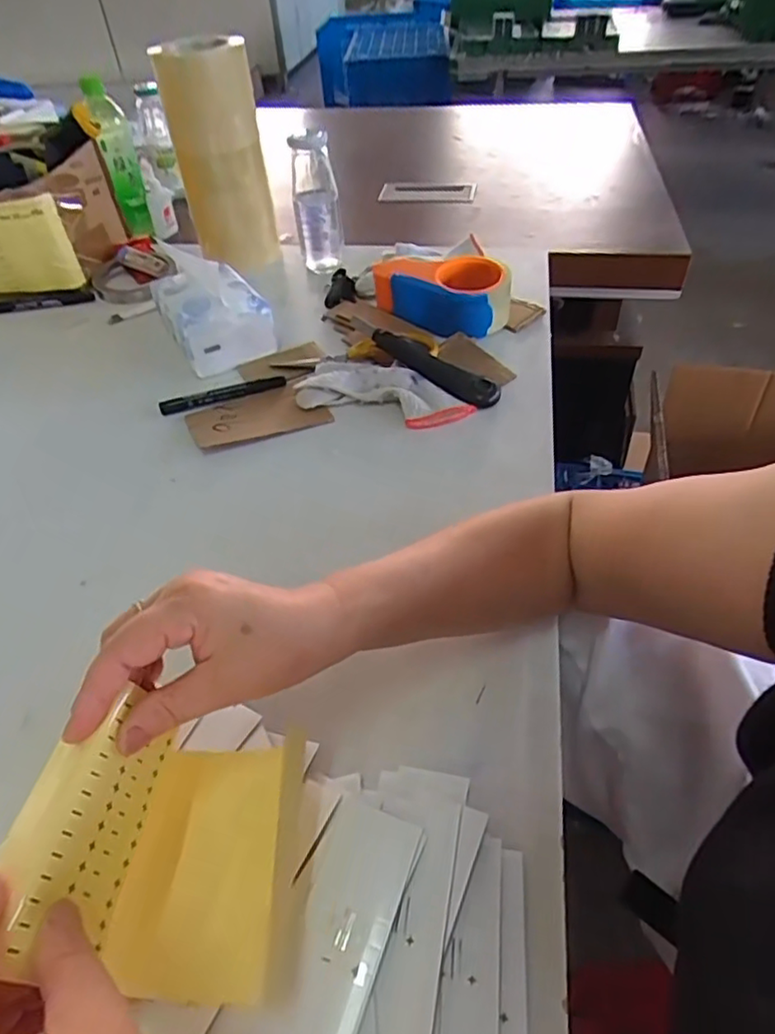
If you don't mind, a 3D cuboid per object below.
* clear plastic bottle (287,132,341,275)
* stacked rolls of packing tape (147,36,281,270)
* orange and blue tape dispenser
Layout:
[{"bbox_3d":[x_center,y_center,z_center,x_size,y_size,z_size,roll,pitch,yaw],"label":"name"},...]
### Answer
[{"bbox_3d":[-0.094,-0.414,0.832,0.058,0.164,0.060,-7,46,-3],"label":"clear plastic bottle"},{"bbox_3d":[-0.217,-0.467,0.822,0.095,0.249,0.086,-26,50,-20],"label":"stacked rolls of packing tape"},{"bbox_3d":[0.065,-0.262,0.738,0.150,0.066,0.081,28,54,27],"label":"orange and blue tape dispenser"}]

